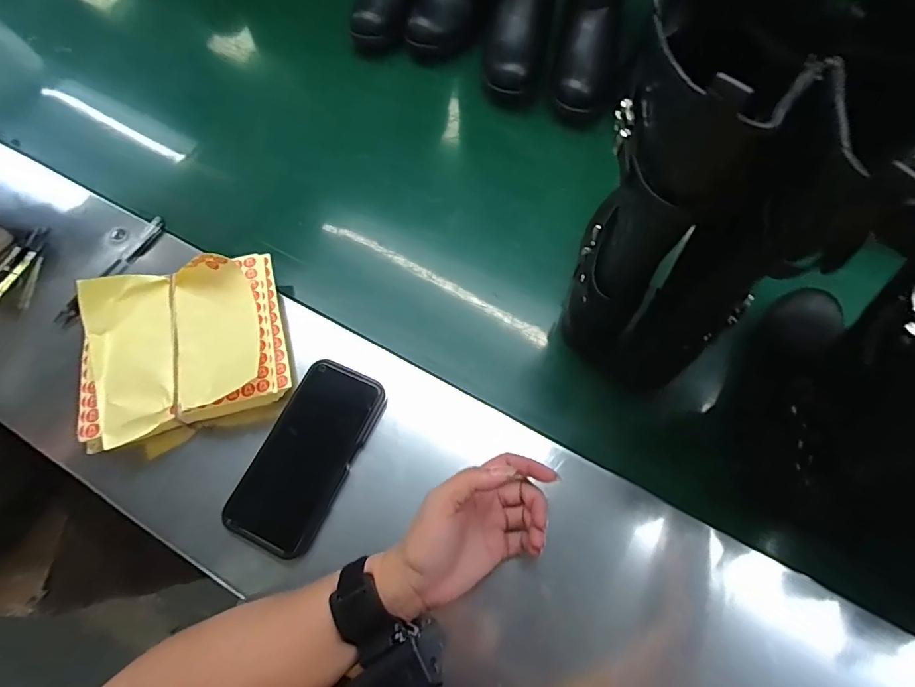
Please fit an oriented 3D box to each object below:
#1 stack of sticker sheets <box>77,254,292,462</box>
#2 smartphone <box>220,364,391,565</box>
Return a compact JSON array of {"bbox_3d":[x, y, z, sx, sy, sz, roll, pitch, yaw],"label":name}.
[{"bbox_3d":[-0.269,0.002,0.444,0.189,0.040,0.163,-17,70,-3],"label":"stack of sticker sheets"},{"bbox_3d":[-0.136,0.098,0.420,0.081,0.008,0.166,23,73,11],"label":"smartphone"}]

